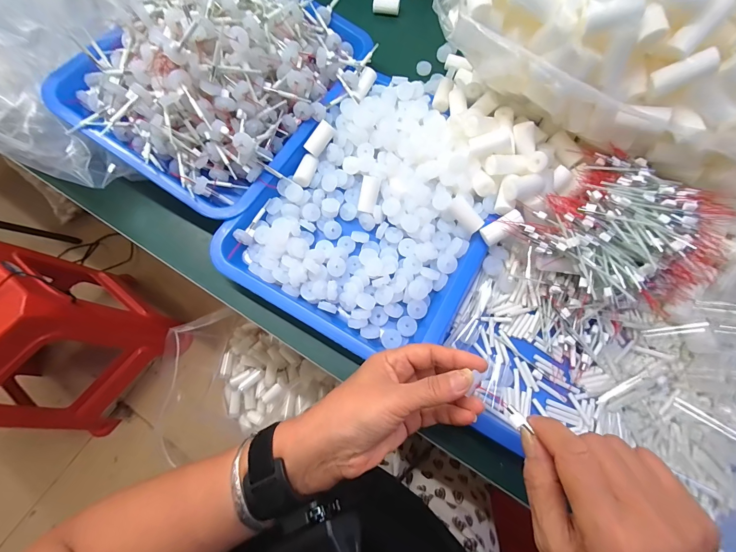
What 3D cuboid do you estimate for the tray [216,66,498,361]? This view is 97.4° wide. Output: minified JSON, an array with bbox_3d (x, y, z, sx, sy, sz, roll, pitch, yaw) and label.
[{"bbox_3d":[0.014,-0.079,0.364,0.248,0.043,0.300,30,74,11],"label":"tray"}]

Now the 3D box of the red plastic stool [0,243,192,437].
[{"bbox_3d":[-0.813,0.146,0.811,0.358,0.456,0.328,36,75,12],"label":"red plastic stool"}]

